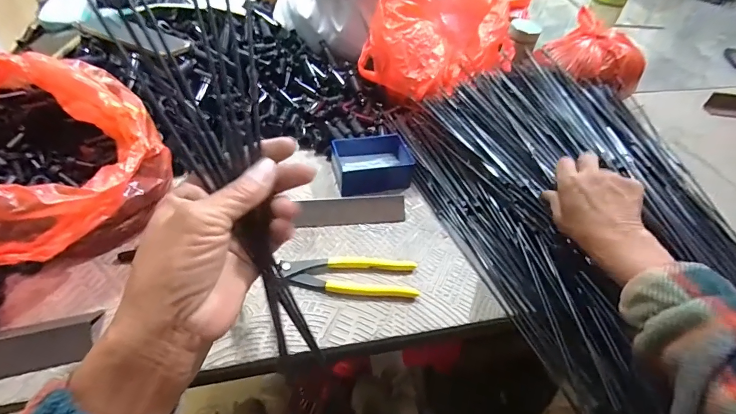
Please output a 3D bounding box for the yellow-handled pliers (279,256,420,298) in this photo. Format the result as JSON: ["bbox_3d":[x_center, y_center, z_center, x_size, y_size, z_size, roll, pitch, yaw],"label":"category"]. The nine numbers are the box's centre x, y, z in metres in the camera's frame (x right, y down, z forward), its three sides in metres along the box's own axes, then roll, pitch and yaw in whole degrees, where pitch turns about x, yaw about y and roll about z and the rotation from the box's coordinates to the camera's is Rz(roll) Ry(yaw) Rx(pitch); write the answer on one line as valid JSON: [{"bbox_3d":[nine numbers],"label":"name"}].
[{"bbox_3d":[-0.021,0.075,0.438,0.157,0.015,0.054,4,46,-3],"label":"yellow-handled pliers"}]

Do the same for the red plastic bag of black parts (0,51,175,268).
[{"bbox_3d":[-0.406,-0.045,0.416,0.295,0.126,0.224,25,49,17],"label":"red plastic bag of black parts"}]

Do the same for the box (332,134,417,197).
[{"bbox_3d":[0.009,-0.071,0.561,0.122,0.043,0.082,-10,48,-15],"label":"box"}]

